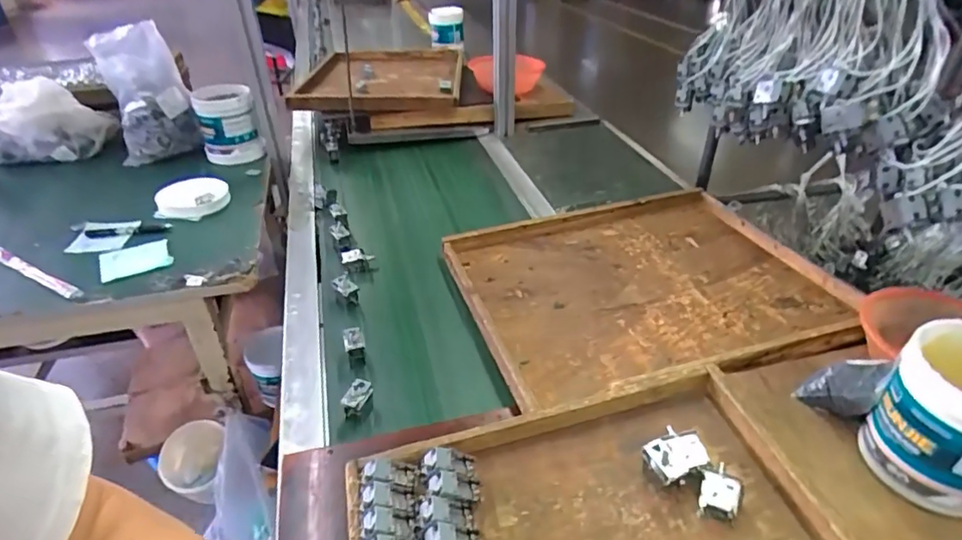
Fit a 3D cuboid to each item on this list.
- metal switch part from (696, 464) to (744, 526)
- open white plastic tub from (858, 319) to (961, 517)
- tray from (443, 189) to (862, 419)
[{"bbox_3d":[0.215,0.197,0.488,0.033,0.020,0.044,10,36,21],"label":"metal switch part"},{"bbox_3d":[0.428,0.133,0.485,0.110,0.139,0.114,-1,35,1],"label":"open white plastic tub"},{"bbox_3d":[0.231,0.021,0.800,0.495,0.057,0.410,-12,34,-12],"label":"tray"}]

